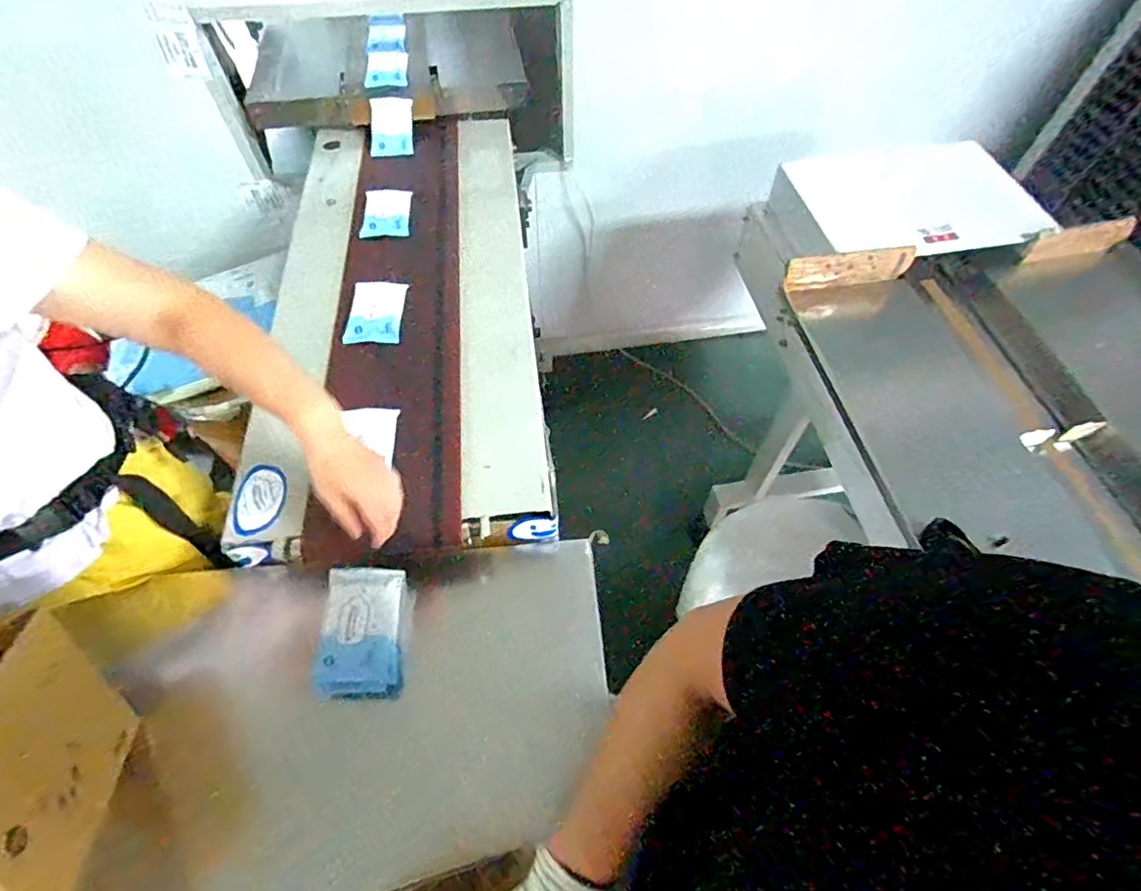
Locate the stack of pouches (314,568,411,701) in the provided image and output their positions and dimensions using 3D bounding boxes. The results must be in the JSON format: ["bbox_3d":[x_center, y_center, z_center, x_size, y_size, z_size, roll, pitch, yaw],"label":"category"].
[{"bbox_3d":[-0.250,0.227,0.673,0.099,0.033,0.151,2,77,-15],"label":"stack of pouches"}]

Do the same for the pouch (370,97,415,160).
[{"bbox_3d":[-0.398,-0.716,1.245,0.091,0.032,0.180,-3,61,-14],"label":"pouch"}]

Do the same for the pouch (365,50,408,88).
[{"bbox_3d":[-0.424,-0.873,1.292,0.094,0.013,0.119,-5,66,2],"label":"pouch"}]

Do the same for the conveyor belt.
[{"bbox_3d":[-0.290,-0.293,1.002,0.426,0.114,1.066,-5,58,-4],"label":"conveyor belt"}]

